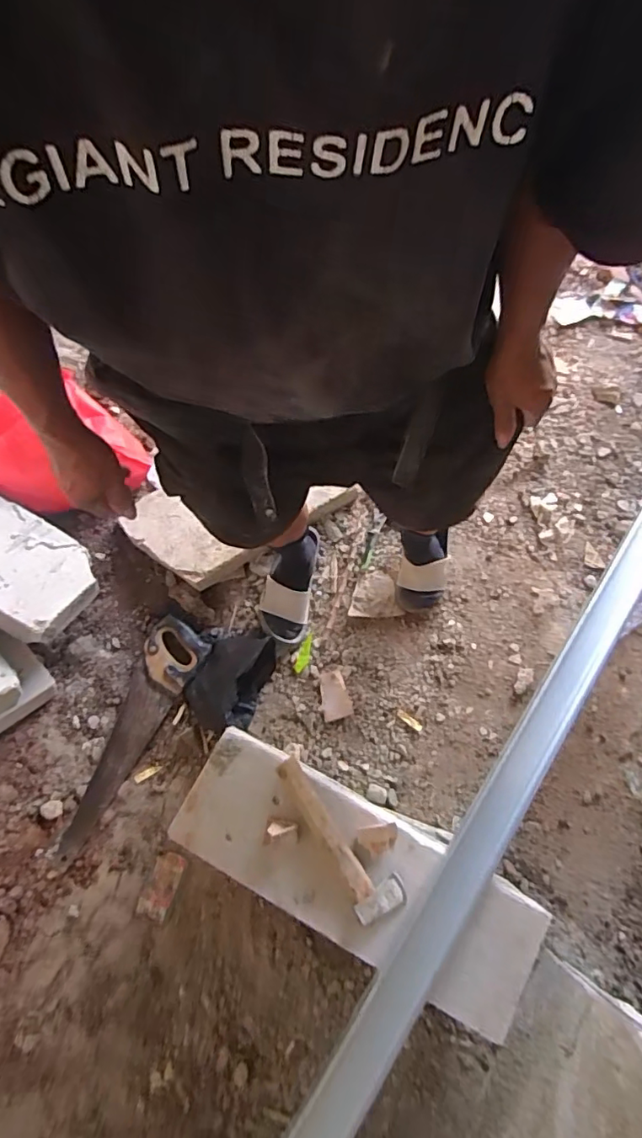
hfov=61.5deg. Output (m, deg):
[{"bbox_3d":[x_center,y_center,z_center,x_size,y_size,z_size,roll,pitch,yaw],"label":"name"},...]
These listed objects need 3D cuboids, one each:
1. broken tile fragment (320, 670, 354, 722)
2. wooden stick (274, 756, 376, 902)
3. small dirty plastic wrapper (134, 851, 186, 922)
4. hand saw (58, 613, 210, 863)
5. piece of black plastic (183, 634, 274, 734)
[{"bbox_3d":[0.028,0.271,1.156,0.059,0.007,0.097,-14,73,-5],"label":"broken tile fragment"},{"bbox_3d":[0.007,0.410,0.857,0.034,0.030,0.237,-34,74,-8],"label":"wooden stick"},{"bbox_3d":[-0.309,0.613,1.044,0.058,0.012,0.115,20,74,5],"label":"small dirty plastic wrapper"},{"bbox_3d":[-0.405,0.324,1.107,0.125,0.035,0.473,29,75,8],"label":"hand saw"},{"bbox_3d":[-0.191,0.226,1.123,0.148,0.117,0.208,24,74,7],"label":"piece of black plastic"}]

